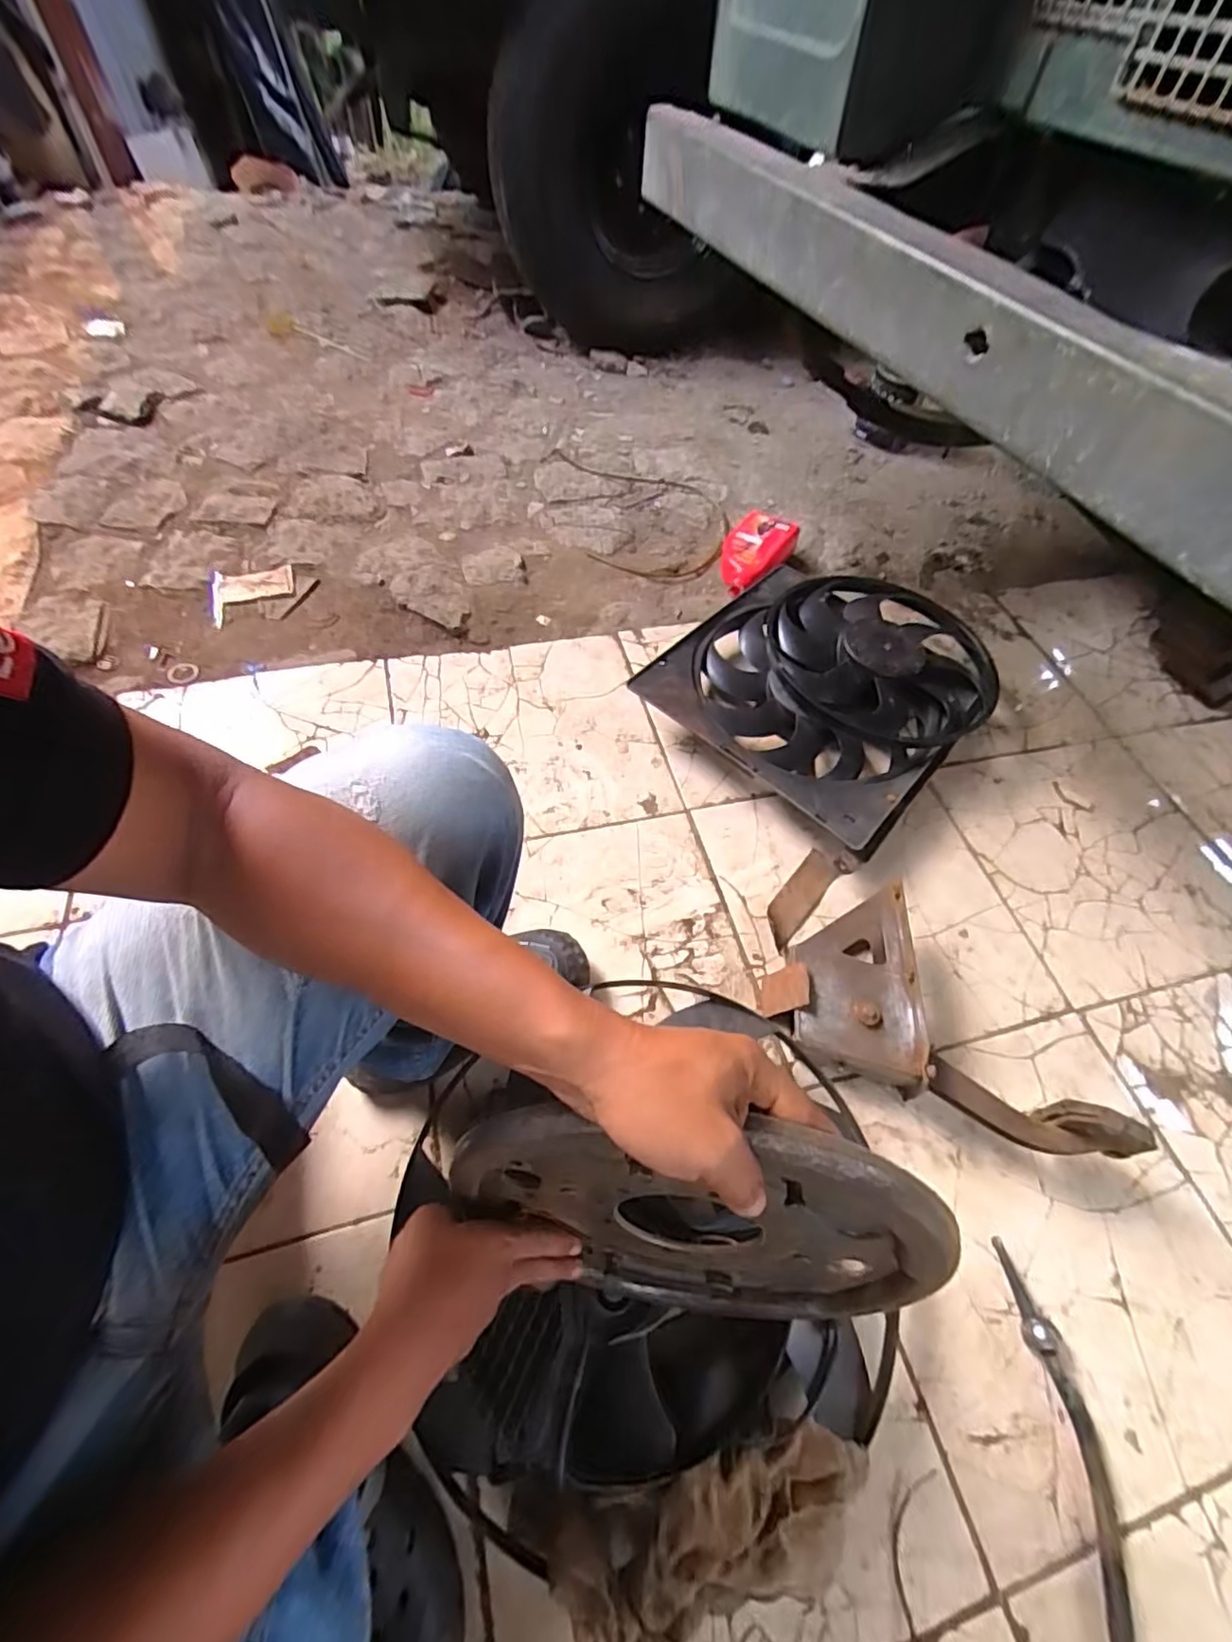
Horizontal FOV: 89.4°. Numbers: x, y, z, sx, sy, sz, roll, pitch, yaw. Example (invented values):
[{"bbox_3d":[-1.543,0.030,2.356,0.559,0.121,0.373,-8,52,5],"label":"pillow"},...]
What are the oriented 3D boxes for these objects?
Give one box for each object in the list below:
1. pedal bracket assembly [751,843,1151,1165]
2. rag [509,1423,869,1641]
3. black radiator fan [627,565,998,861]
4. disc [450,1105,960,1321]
[{"bbox_3d":[0.389,0.201,0.776,0.397,0.111,0.300,19,58,10],"label":"pedal bracket assembly"},{"bbox_3d":[0.067,0.562,0.481,0.287,0.069,0.114,-5,58,-9],"label":"rag"},{"bbox_3d":[0.359,-0.242,1.055,0.457,0.097,0.534,39,62,19],"label":"black radiator fan"},{"bbox_3d":[0.046,0.254,0.387,0.287,0.289,0.016,13,42,1],"label":"disc"}]

